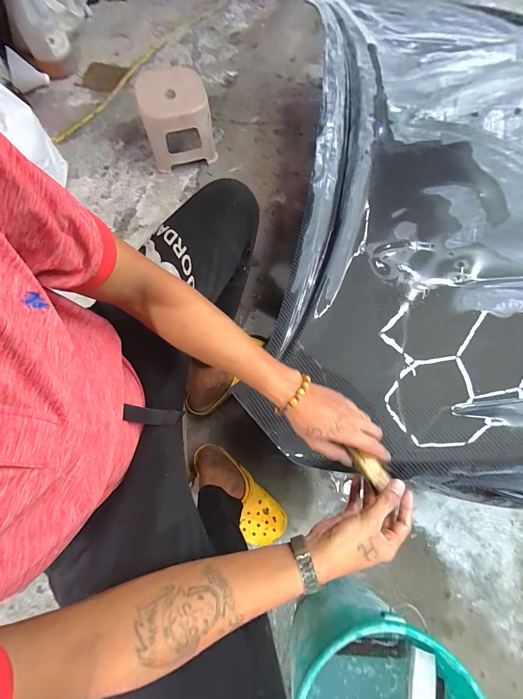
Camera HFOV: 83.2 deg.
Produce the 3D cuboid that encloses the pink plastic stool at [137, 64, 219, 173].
[{"bbox_3d":[-0.303,-0.814,1.047,0.227,0.196,0.254,-19,70,-6],"label":"pink plastic stool"}]

